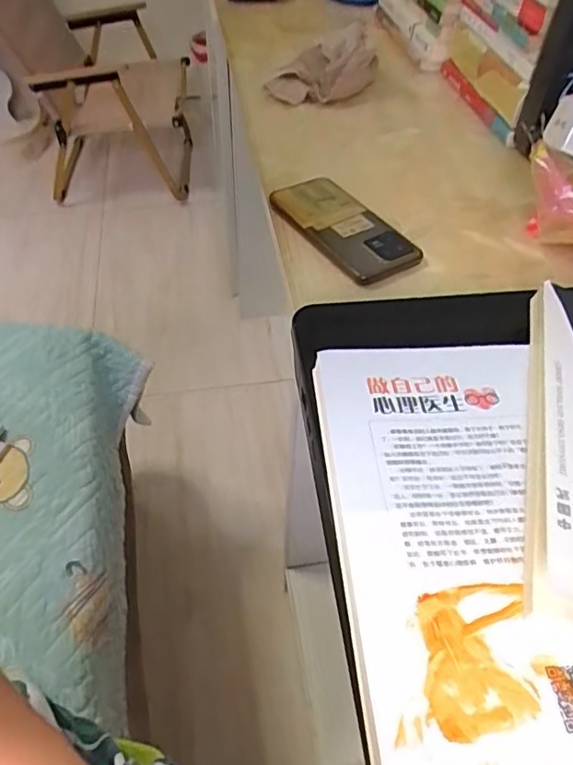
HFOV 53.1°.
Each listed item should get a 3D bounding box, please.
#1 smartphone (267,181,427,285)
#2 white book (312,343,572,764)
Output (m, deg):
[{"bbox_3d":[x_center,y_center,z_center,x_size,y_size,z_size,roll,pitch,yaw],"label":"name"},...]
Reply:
[{"bbox_3d":[0.048,-0.148,0.533,0.068,0.014,0.161,-27,55,-23],"label":"smartphone"},{"bbox_3d":[0.106,0.073,0.302,0.157,0.024,0.238,-2,49,-4],"label":"white book"}]

